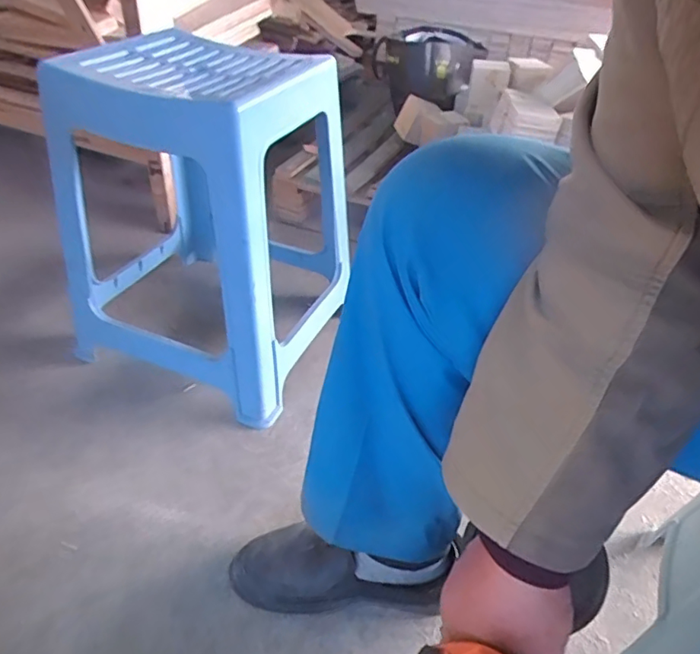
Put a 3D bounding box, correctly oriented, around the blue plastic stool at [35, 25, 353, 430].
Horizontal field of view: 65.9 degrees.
[{"bbox_3d":[-0.204,-0.176,0.834,0.351,0.445,0.360,18,41,15],"label":"blue plastic stool"}]

